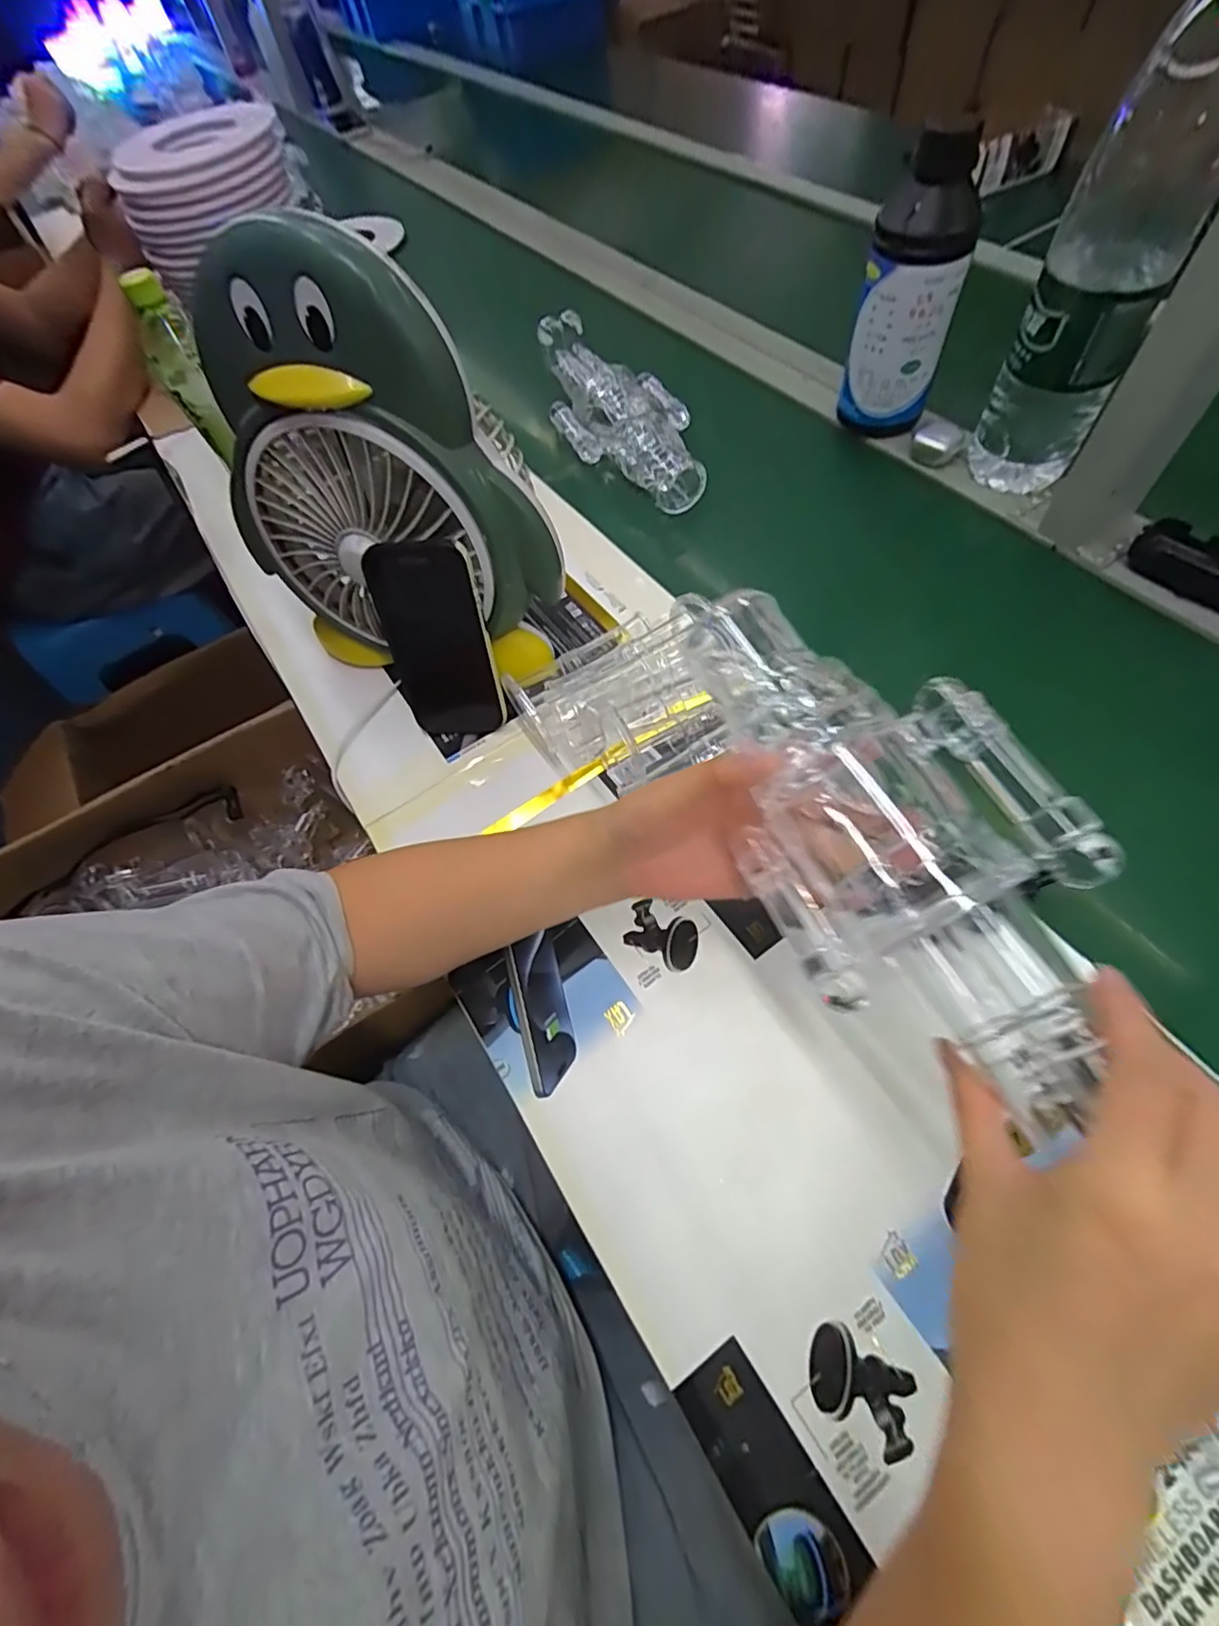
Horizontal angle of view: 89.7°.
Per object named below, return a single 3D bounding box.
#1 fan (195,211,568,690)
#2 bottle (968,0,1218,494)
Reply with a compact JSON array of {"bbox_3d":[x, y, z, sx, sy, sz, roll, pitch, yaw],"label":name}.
[{"bbox_3d":[-0.162,-0.221,0.445,0.239,0.289,0.102,22,67,17],"label":"fan"},{"bbox_3d":[0.383,-0.415,0.473,0.091,0.320,0.085,28,69,20],"label":"bottle"}]

